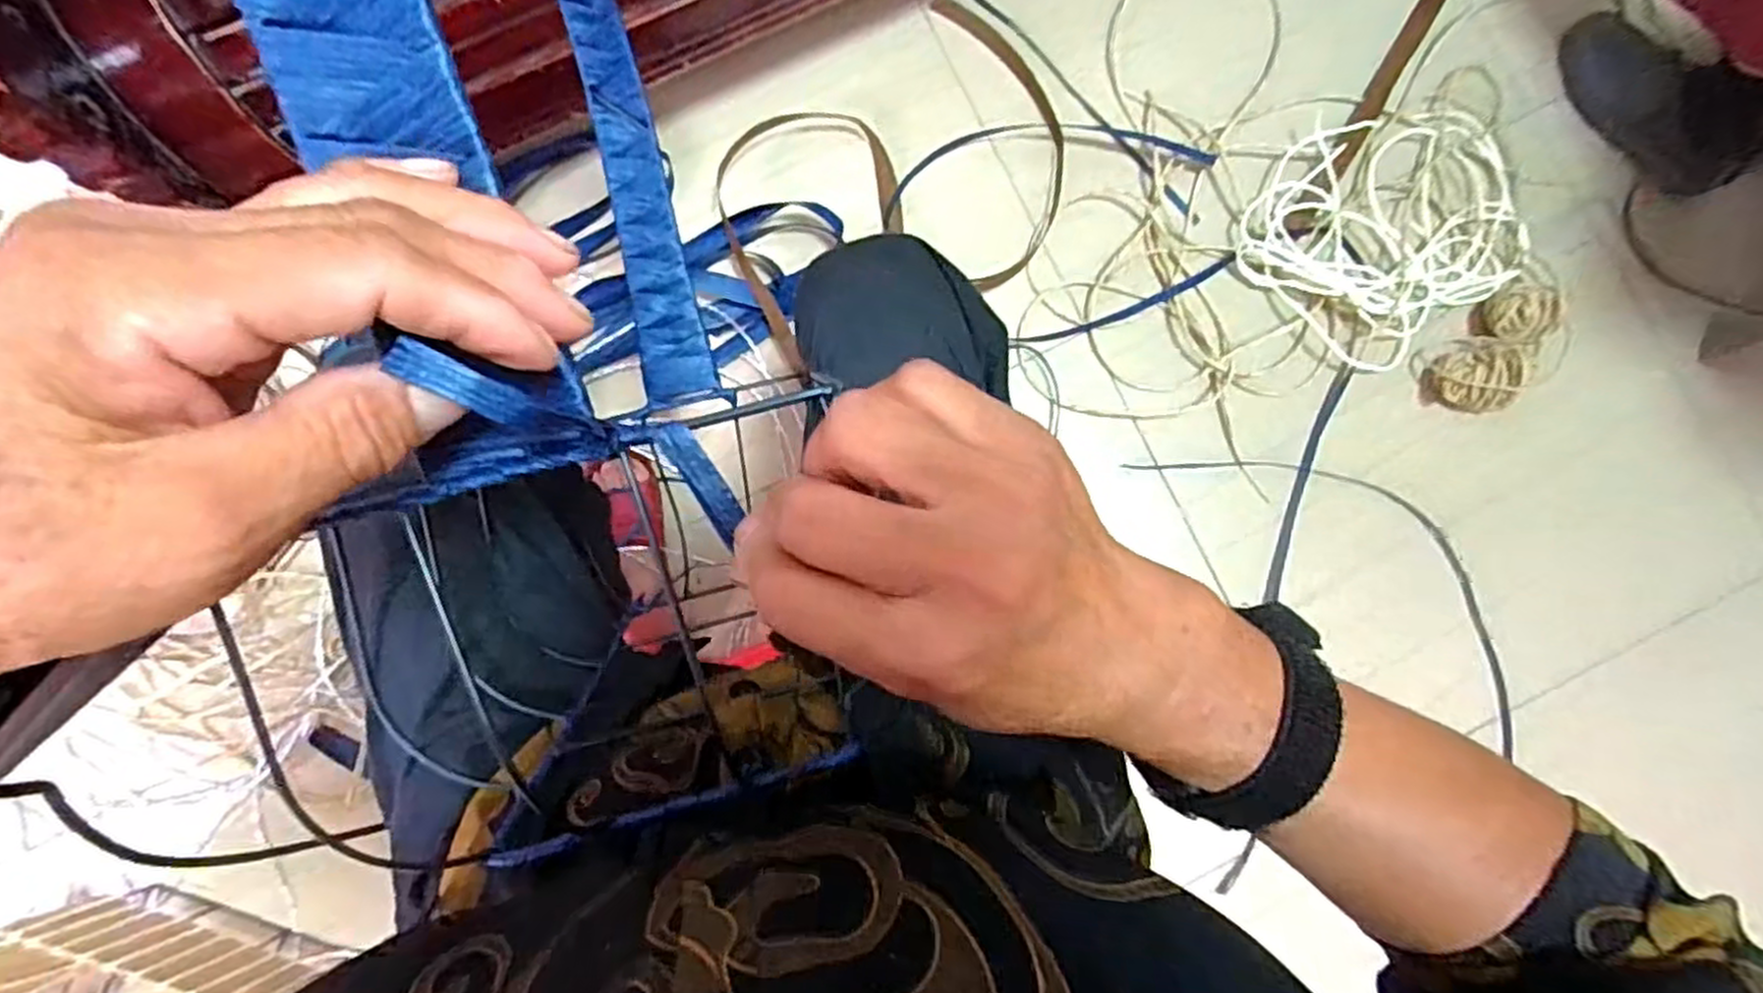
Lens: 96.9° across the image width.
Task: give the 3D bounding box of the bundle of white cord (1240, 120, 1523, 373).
[{"bbox_3d":[0.594,-0.319,0.903,0.330,0.029,0.259,-35,88,-4],"label":"bundle of white cord"}]

